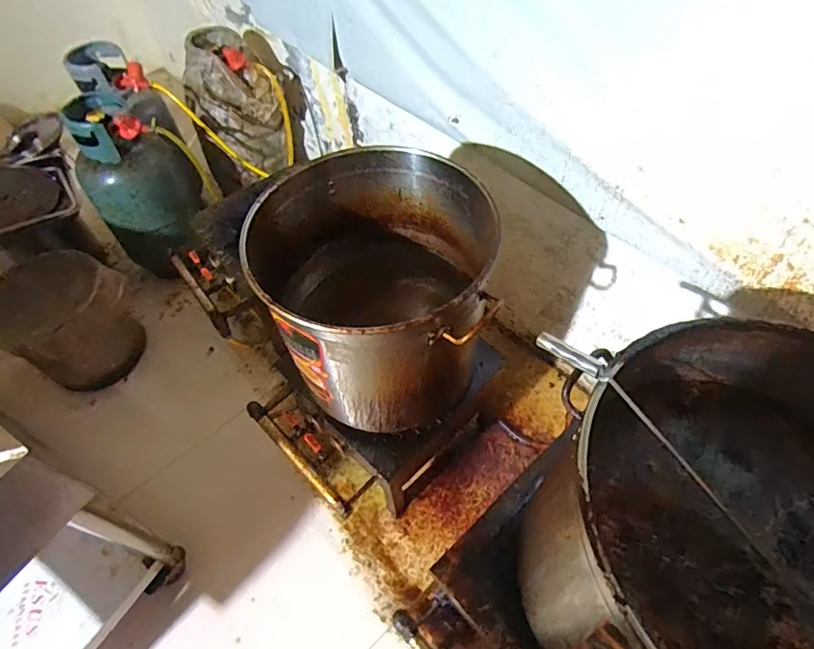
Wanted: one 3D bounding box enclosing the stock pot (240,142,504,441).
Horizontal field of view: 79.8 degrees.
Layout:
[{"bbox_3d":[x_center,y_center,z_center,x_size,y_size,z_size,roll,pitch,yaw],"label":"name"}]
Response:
[{"bbox_3d":[-0.051,-0.045,1.057,0.438,0.458,0.439,-1,55,2],"label":"stock pot"}]

